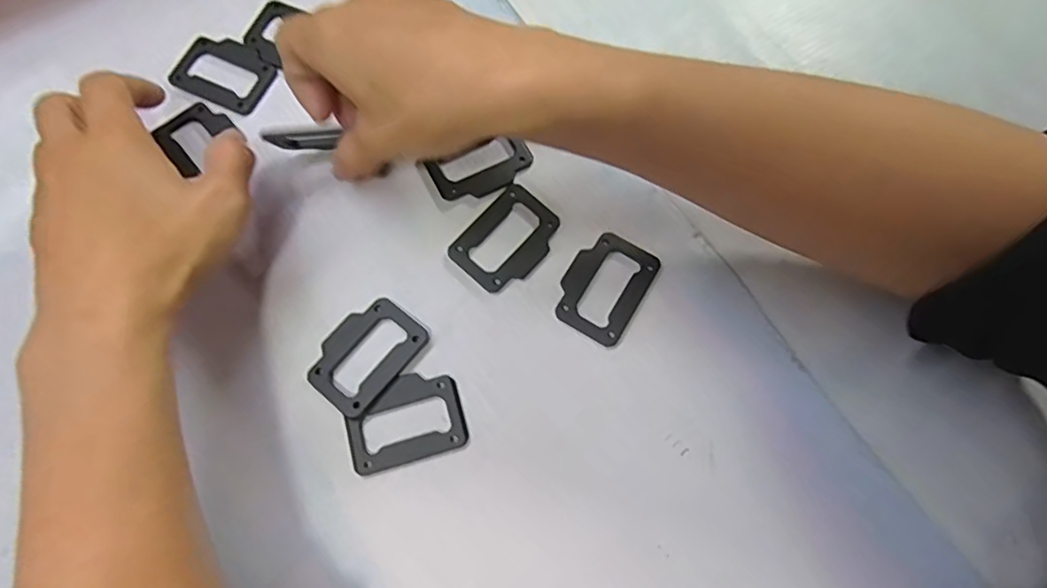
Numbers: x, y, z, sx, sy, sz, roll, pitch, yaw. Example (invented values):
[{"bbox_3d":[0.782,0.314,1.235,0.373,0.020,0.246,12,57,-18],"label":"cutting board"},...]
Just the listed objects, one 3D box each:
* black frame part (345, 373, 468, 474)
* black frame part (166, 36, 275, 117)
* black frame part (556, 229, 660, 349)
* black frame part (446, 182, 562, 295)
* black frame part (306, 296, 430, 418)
[{"bbox_3d":[-0.053,0.055,0.260,0.051,0.004,0.038,-15,73,-5],"label":"black frame part"},{"bbox_3d":[-0.162,-0.121,0.320,0.052,0.005,0.039,23,74,7],"label":"black frame part"},{"bbox_3d":[0.039,-0.005,0.280,0.037,0.004,0.052,31,75,10],"label":"black frame part"},{"bbox_3d":[-0.008,-0.027,0.287,0.038,0.004,0.051,40,77,12],"label":"black frame part"},{"bbox_3d":[-0.073,0.027,0.269,0.036,0.005,0.052,38,76,11],"label":"black frame part"}]

